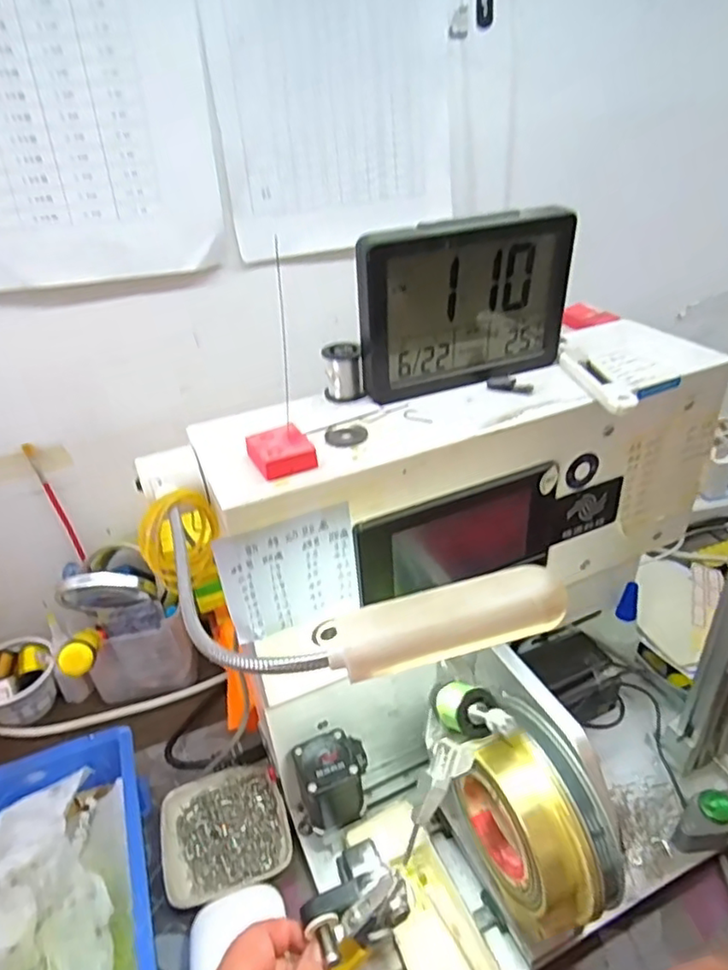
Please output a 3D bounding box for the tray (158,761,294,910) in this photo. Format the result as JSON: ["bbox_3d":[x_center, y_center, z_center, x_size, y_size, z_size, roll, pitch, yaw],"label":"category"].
[{"bbox_3d":[-0.112,0.283,0.495,0.097,0.020,0.096,-14,35,-15],"label":"tray"}]

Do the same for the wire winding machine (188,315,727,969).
[{"bbox_3d":[0.106,0.111,0.415,0.341,0.338,0.240,-19,36,-21],"label":"wire winding machine"}]

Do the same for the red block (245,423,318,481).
[{"bbox_3d":[-0.045,-0.018,0.325,0.031,0.012,0.032,-16,35,-18],"label":"red block"}]

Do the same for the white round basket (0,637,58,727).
[{"bbox_3d":[-0.354,0.201,0.615,0.080,0.052,0.069,-29,41,-33],"label":"white round basket"}]

